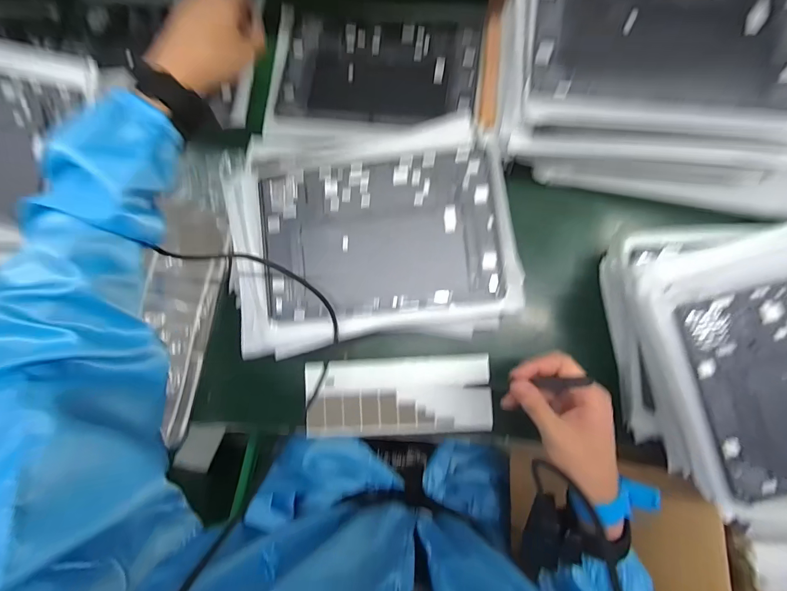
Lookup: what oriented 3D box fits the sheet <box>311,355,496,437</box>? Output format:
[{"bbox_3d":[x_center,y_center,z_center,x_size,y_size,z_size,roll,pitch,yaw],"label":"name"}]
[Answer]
[{"bbox_3d":[0.005,0.120,0.452,0.215,0.009,0.087,-3,83,4],"label":"sheet"}]

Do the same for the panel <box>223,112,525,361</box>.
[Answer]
[{"bbox_3d":[-0.025,-0.067,0.417,0.301,0.027,0.232,-7,83,4],"label":"panel"}]

